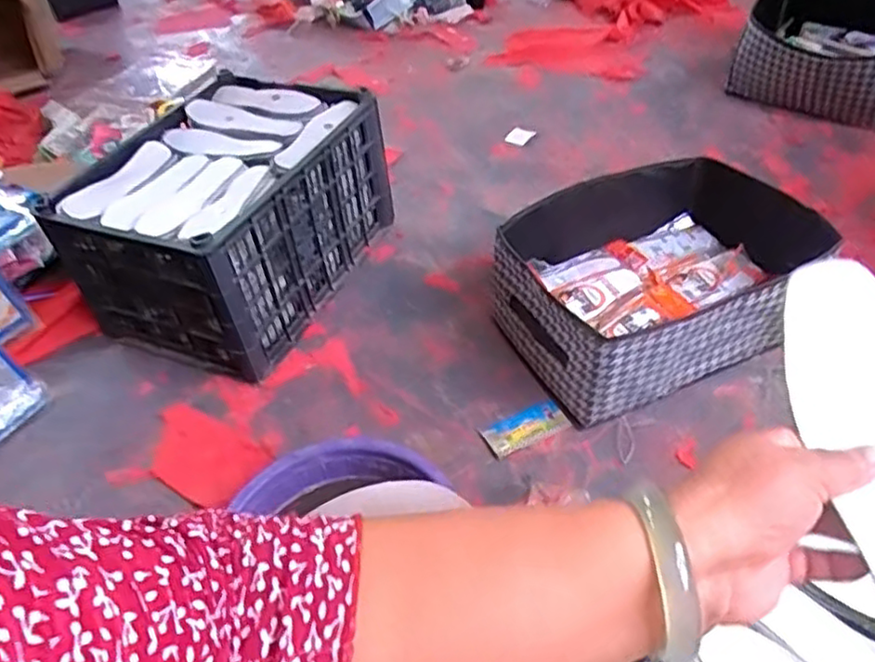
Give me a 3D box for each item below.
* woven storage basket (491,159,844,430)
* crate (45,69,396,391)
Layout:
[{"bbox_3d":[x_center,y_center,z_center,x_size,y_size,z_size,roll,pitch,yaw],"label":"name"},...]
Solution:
[{"bbox_3d":[0.345,-0.089,1.060,0.461,0.162,0.332,-22,46,-15],"label":"woven storage basket"},{"bbox_3d":[-0.356,-0.204,1.222,0.367,0.288,0.477,16,49,22],"label":"crate"}]

